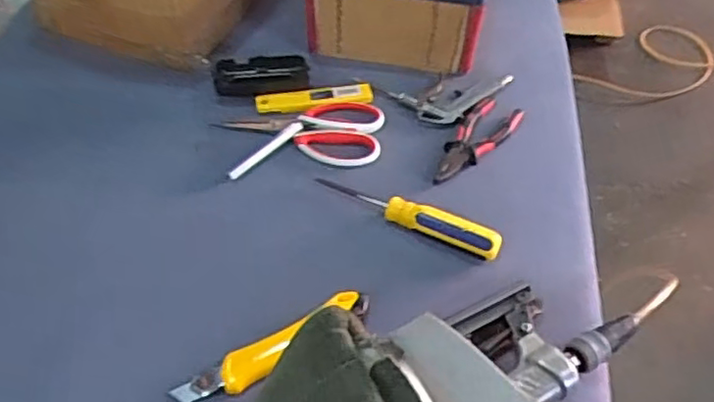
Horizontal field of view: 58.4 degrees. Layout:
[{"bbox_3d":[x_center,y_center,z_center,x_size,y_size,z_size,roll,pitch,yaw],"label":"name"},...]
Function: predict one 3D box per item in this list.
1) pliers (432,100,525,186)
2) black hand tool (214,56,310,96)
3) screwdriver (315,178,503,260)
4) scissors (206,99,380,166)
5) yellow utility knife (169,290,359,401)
[{"bbox_3d":[0.128,-0.068,0.711,0.053,0.010,0.155,35,56,26],"label":"pliers"},{"bbox_3d":[-0.115,-0.154,0.774,0.109,0.019,0.049,-6,49,-7],"label":"black hand tool"},{"bbox_3d":[0.048,0.011,0.631,0.192,0.023,0.025,23,51,18],"label":"screwdriver"},{"bbox_3d":[-0.060,-0.070,0.710,0.183,0.014,0.100,-6,49,-7],"label":"scissors"},{"bbox_3d":[-0.070,0.126,0.534,0.169,0.024,0.033,-23,53,-21],"label":"yellow utility knife"}]

